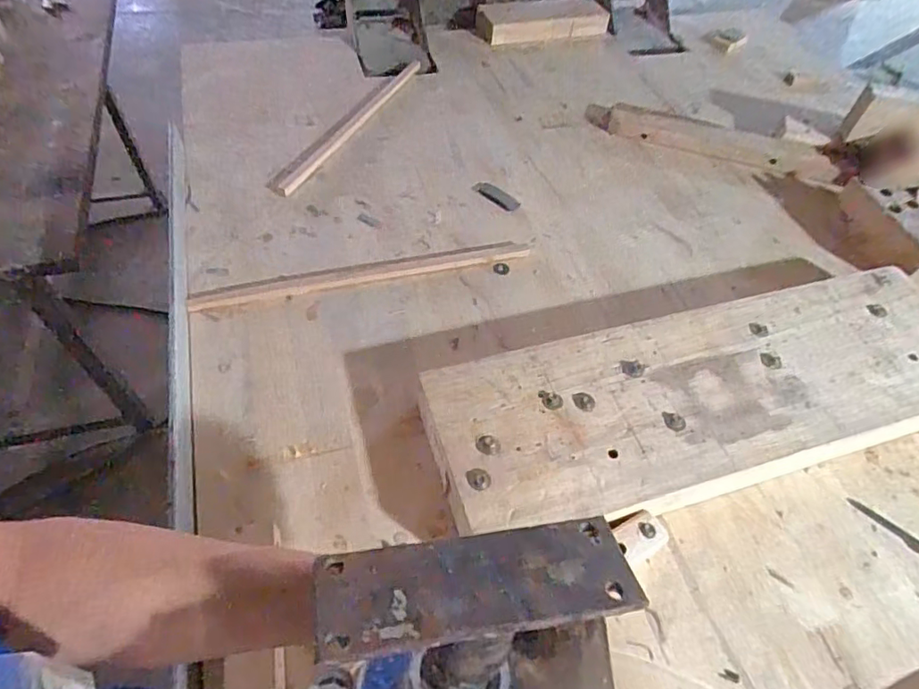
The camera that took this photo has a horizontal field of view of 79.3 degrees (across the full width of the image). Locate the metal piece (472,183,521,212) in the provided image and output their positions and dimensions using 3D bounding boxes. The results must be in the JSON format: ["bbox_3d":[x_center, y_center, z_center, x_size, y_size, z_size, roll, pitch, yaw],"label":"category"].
[{"bbox_3d":[0.051,-0.203,0.759,0.072,0.004,0.028,40,61,22],"label":"metal piece"}]

